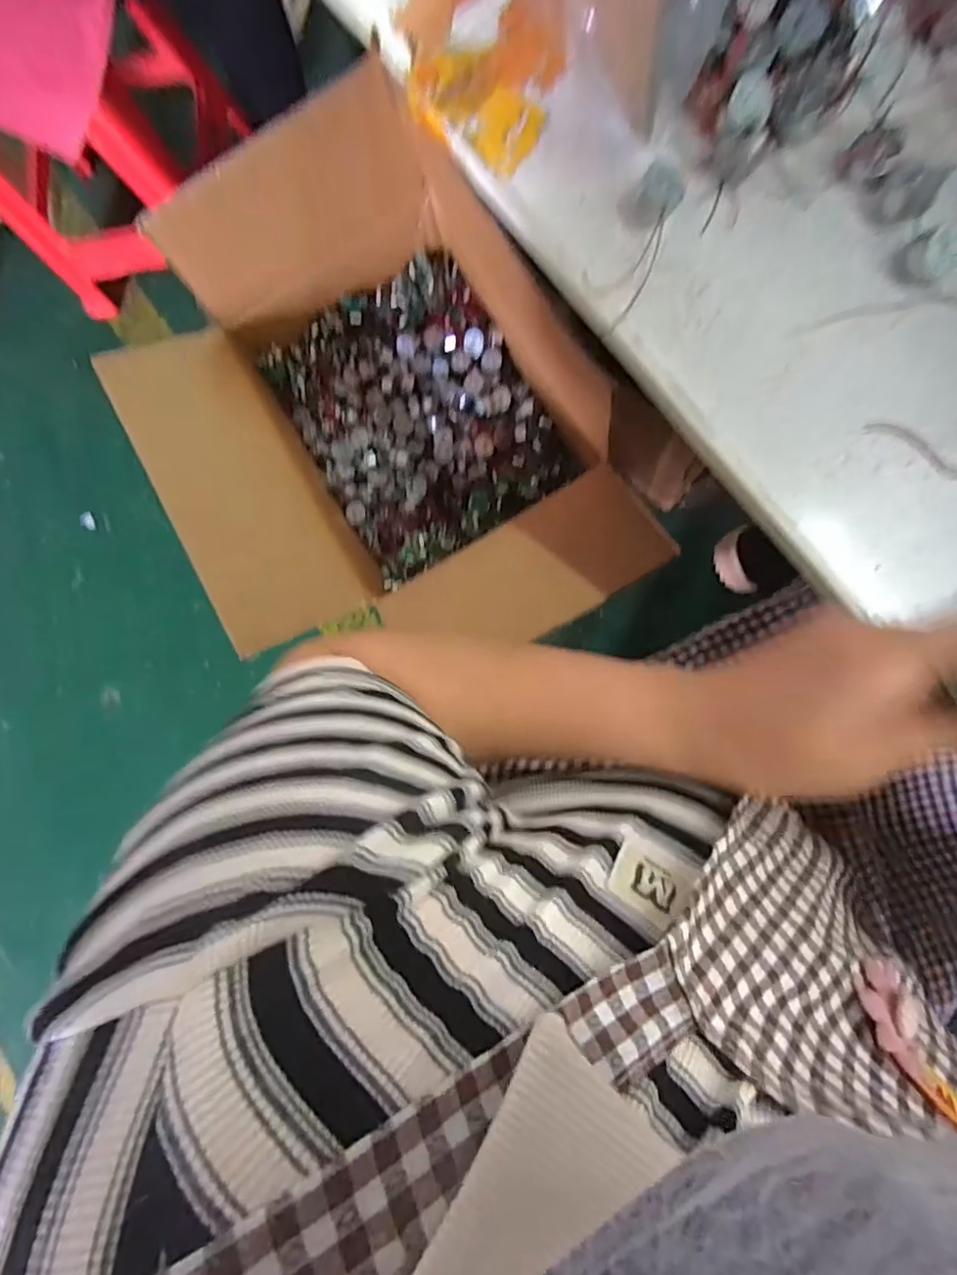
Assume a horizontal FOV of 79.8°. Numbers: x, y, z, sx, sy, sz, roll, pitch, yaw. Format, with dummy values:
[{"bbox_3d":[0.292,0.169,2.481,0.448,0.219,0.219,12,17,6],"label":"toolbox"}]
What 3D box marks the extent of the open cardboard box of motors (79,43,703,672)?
[{"bbox_3d":[-0.102,-0.180,0.568,0.366,0.223,0.454,-29,83,5],"label":"open cardboard box of motors"}]

